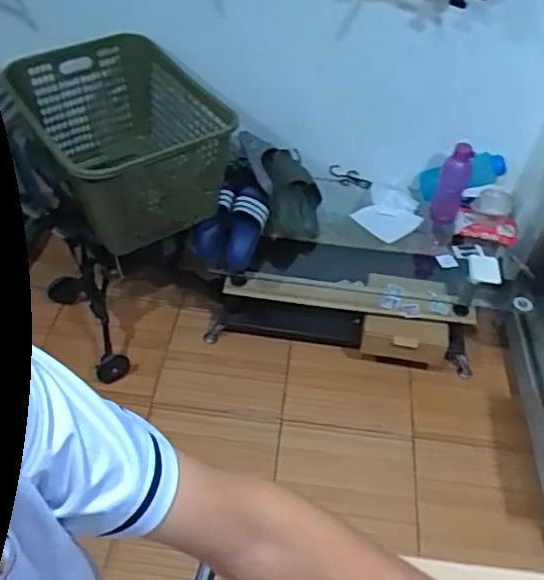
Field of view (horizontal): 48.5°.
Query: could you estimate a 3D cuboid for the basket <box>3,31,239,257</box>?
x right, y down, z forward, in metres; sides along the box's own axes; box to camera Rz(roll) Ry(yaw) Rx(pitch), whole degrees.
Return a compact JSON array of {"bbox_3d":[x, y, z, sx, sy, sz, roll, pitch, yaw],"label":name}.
[{"bbox_3d":[-0.383,-0.385,1.572,0.409,0.308,0.537,-27,54,-25],"label":"basket"}]

